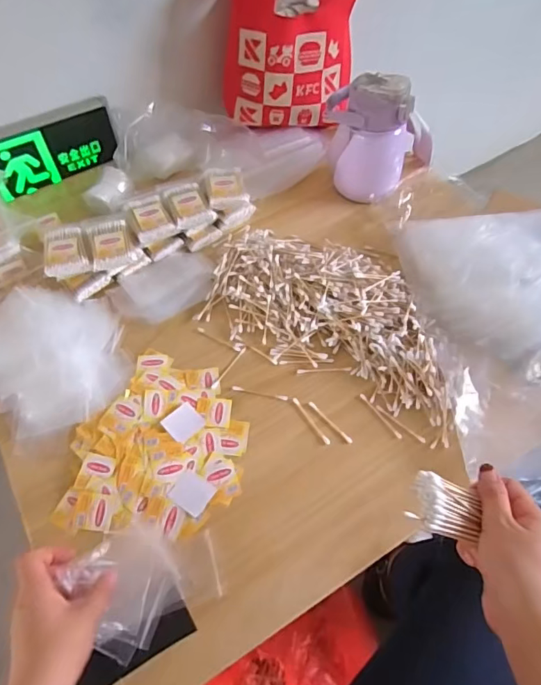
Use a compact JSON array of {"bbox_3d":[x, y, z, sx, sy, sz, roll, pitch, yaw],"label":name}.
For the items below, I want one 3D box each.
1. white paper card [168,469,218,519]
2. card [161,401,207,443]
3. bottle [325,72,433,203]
[{"bbox_3d":[-0.090,0.170,0.548,0.046,0.004,0.038,26,62,18],"label":"white paper card"},{"bbox_3d":[-0.105,0.096,0.584,0.040,0.004,0.041,38,60,21],"label":"card"},{"bbox_3d":[0.169,-0.318,0.737,0.168,0.164,0.104,10,58,9],"label":"bottle"}]

